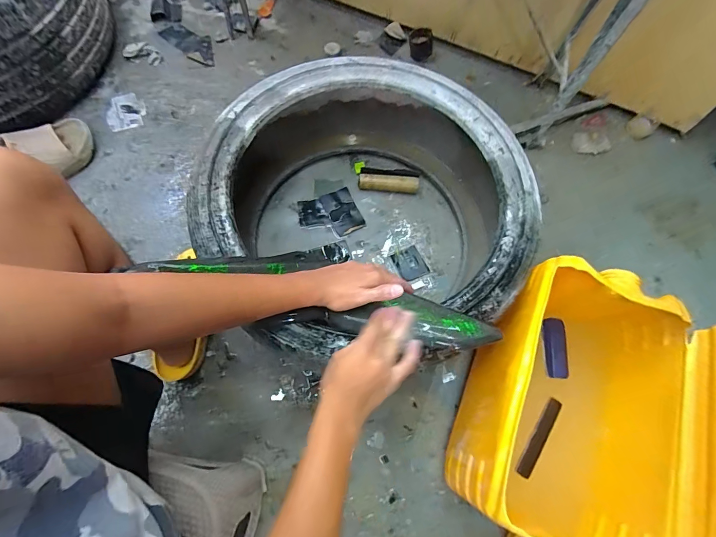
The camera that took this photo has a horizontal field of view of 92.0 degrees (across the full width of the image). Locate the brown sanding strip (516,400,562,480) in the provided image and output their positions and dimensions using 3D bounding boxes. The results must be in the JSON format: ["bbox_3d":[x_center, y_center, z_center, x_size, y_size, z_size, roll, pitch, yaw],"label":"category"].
[{"bbox_3d":[0.314,0.292,0.598,0.020,0.011,0.142,37,72,11],"label":"brown sanding strip"}]

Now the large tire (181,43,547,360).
[{"bbox_3d":[0.018,-0.126,0.688,0.581,0.240,0.560,-10,70,-6],"label":"large tire"}]

